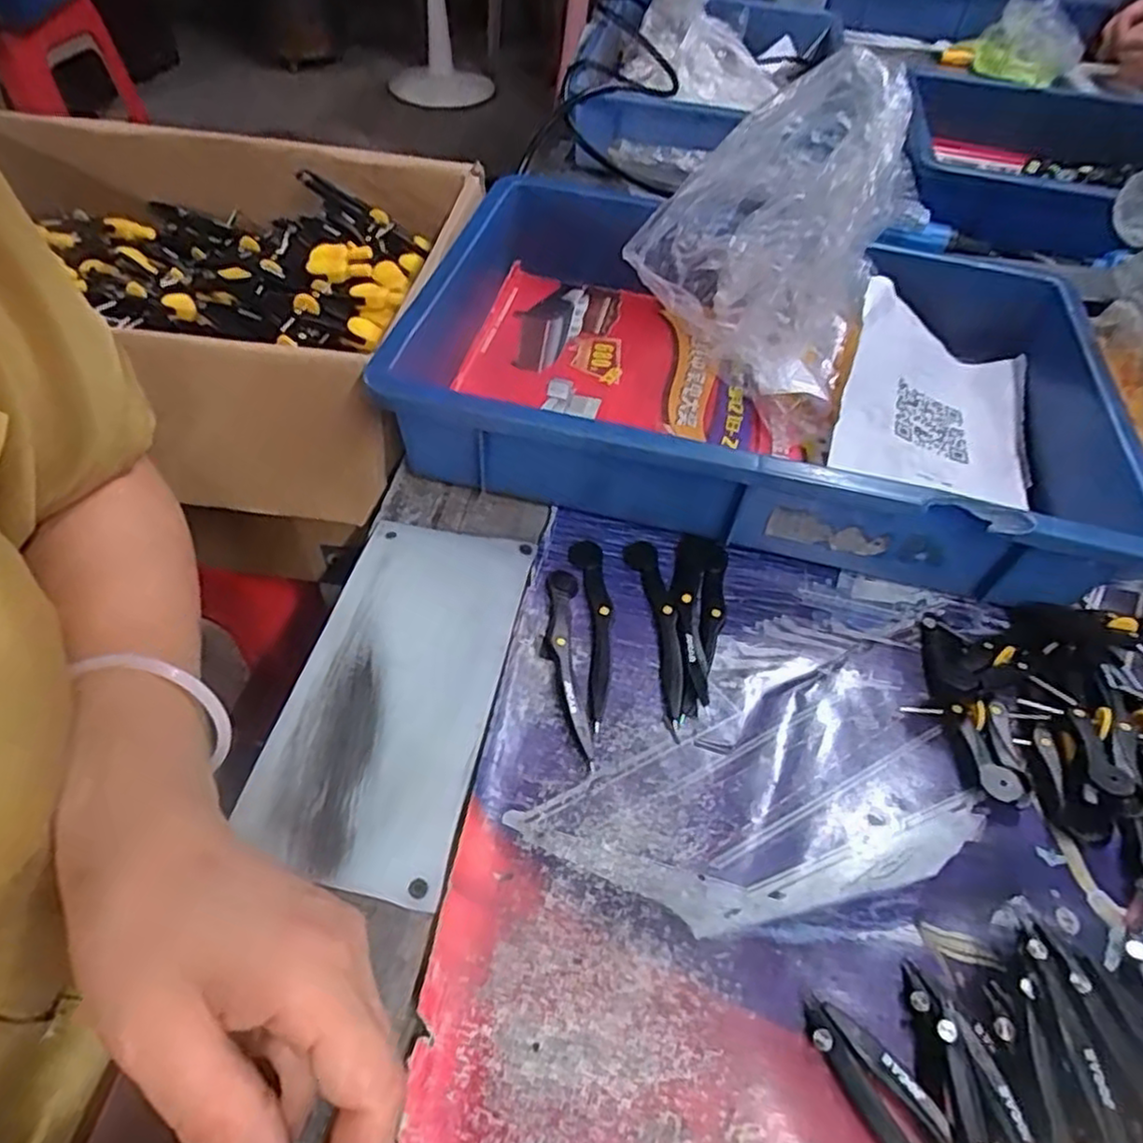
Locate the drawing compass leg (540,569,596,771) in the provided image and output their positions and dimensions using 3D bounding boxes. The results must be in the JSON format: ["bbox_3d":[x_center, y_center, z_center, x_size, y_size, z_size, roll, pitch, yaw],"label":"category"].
[{"bbox_3d":[-0.004,0.045,0.374,0.022,0.009,0.114,-1,51,-5],"label":"drawing compass leg"}]

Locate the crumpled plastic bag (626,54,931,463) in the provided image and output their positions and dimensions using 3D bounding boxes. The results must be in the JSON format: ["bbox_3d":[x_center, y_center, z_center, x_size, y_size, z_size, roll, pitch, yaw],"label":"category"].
[{"bbox_3d":[0.127,-0.222,0.487,0.176,0.179,0.149,24,53,14],"label":"crumpled plastic bag"}]

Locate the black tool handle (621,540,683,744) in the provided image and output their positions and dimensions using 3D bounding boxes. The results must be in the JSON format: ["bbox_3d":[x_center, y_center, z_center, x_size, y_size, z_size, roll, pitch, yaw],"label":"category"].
[{"bbox_3d":[0.047,0.031,0.391,0.018,0.009,0.121,-3,52,-8],"label":"black tool handle"}]

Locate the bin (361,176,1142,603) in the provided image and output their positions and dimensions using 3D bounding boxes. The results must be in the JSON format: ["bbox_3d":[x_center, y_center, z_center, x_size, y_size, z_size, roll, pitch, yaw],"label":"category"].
[{"bbox_3d":[0.120,-0.138,0.493,0.460,0.081,0.289,12,51,5],"label":"bin"}]

